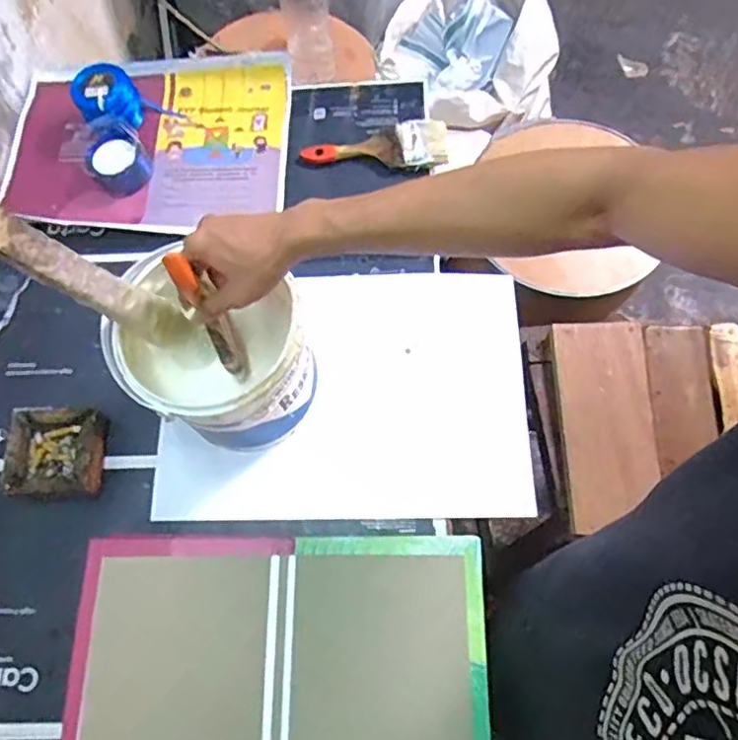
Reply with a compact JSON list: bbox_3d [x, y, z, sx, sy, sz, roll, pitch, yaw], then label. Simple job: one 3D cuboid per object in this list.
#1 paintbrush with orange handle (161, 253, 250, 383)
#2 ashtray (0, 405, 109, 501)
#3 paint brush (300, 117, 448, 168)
[{"bbox_3d":[-0.142,-0.039,0.565,0.027,0.206,0.016,-28,60,-8],"label":"paintbrush with orange handle"},{"bbox_3d":[-0.374,0.101,0.725,0.110,0.050,0.107,-2,70,2],"label":"ashtray"},{"bbox_3d":[0.007,-0.321,0.853,0.202,0.027,0.065,-1,70,2],"label":"paint brush"}]

